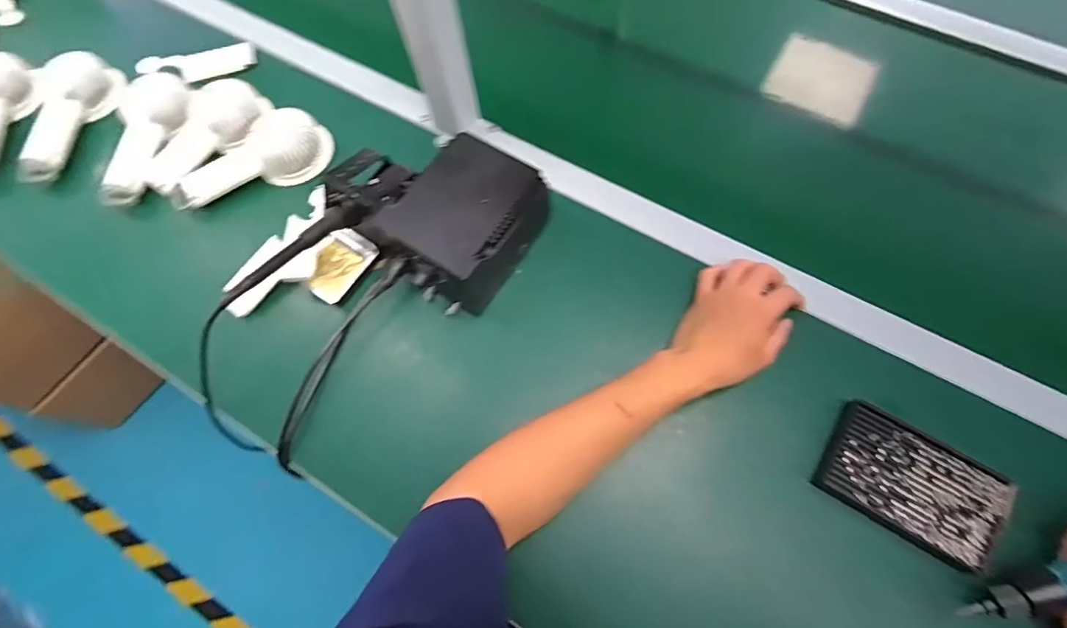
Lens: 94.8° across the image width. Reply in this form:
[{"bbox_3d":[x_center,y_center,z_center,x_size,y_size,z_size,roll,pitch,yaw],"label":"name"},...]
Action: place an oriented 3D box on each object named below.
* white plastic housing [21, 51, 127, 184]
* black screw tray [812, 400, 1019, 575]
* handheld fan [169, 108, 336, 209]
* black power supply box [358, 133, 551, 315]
[{"bbox_3d":[-0.584,-0.248,0.622,0.088,0.047,0.174,-3,70,1],"label":"white plastic housing"},{"bbox_3d":[0.342,0.150,0.447,0.146,0.030,0.093,30,74,12],"label":"black screw tray"},{"bbox_3d":[-0.339,-0.183,0.589,0.191,0.037,0.078,-25,71,-7],"label":"handheld fan"},{"bbox_3d":[-0.070,-0.090,0.512,0.116,0.098,0.150,35,75,13],"label":"black power supply box"}]

